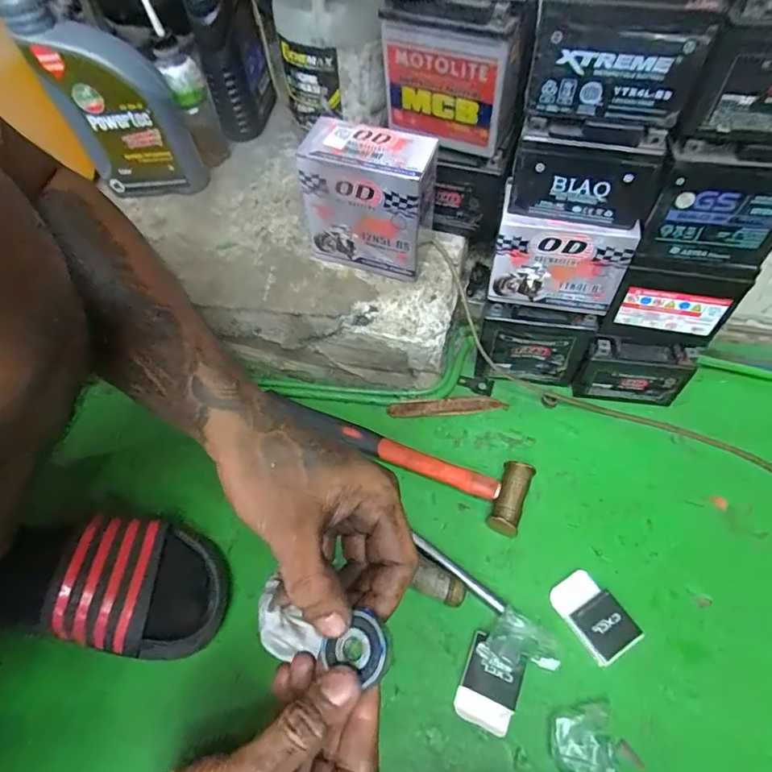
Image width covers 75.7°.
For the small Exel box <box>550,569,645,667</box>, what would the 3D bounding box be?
[{"bbox_3d":[0.188,0.209,0.453,0.047,0.019,0.074,-27,60,-16],"label":"small Exel box"}]

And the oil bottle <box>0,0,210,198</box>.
[{"bbox_3d":[-0.312,-0.327,0.581,0.142,0.216,0.056,-1,55,1],"label":"oil bottle"}]

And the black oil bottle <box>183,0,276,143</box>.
[{"bbox_3d":[-0.207,-0.458,0.651,0.086,0.238,0.069,-16,37,-10],"label":"black oil bottle"}]

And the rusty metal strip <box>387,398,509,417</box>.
[{"bbox_3d":[0.072,0.024,0.586,0.137,0.012,0.017,-4,56,-2],"label":"rusty metal strip"}]

